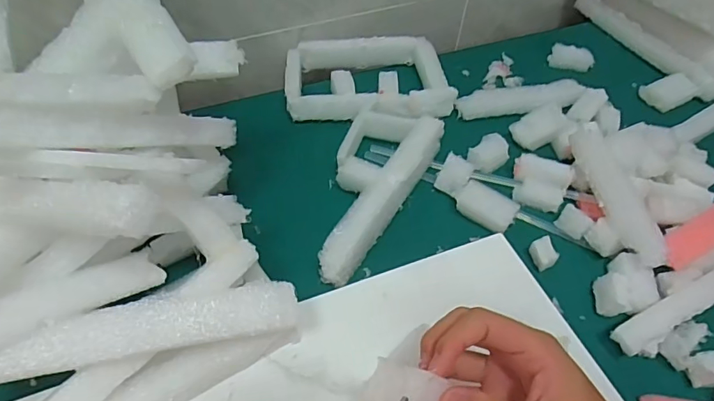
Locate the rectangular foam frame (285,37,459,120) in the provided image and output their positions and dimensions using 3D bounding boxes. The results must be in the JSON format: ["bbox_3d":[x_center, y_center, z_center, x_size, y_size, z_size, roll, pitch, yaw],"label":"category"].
[{"bbox_3d":[0.011,-0.136,0.563,0.180,0.027,0.127,-5,51,-9],"label":"rectangular foam frame"}]

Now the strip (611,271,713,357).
[{"bbox_3d":[0.253,0.088,0.390,0.116,0.022,0.027,-21,58,-20],"label":"strip"}]

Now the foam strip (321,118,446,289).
[{"bbox_3d":[0.026,-0.004,0.451,0.031,0.039,0.190,27,53,17],"label":"foam strip"}]

